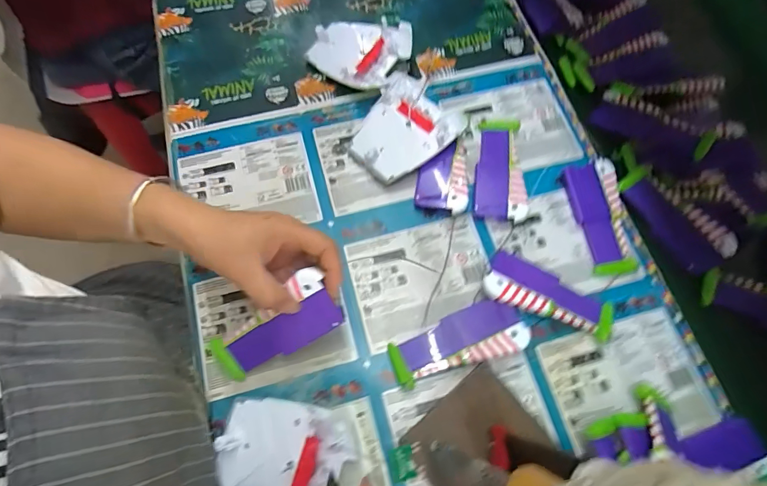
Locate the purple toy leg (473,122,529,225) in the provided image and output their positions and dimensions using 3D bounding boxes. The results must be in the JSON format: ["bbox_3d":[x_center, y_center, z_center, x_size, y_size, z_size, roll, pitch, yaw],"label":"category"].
[{"bbox_3d":[0.122,-0.079,0.432,0.050,0.018,0.124,4,70,0],"label":"purple toy leg"}]

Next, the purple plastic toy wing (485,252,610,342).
[{"bbox_3d":[0.154,0.049,0.382,0.116,0.021,0.049,23,71,7],"label":"purple plastic toy wing"}]

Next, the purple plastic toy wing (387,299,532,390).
[{"bbox_3d":[0.066,0.088,0.366,0.121,0.017,0.048,-17,71,-7],"label":"purple plastic toy wing"}]

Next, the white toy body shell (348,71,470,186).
[{"bbox_3d":[0.025,-0.121,0.440,0.096,0.026,0.121,36,73,11],"label":"white toy body shell"}]

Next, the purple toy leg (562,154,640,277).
[{"bbox_3d":[0.223,-0.028,0.416,0.047,0.016,0.119,-7,70,-4],"label":"purple toy leg"}]

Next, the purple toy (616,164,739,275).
[{"bbox_3d":[0.301,-0.027,0.424,0.047,0.022,0.120,-34,74,-13],"label":"purple toy"}]

